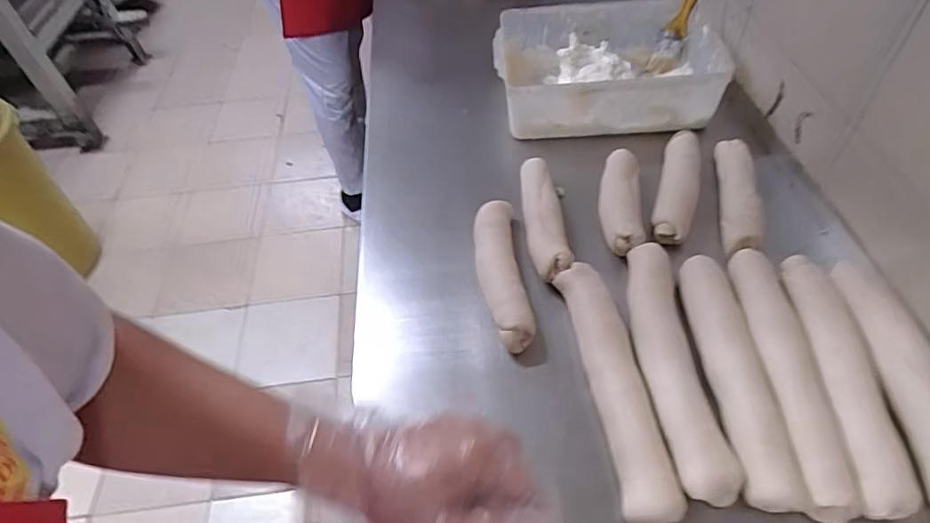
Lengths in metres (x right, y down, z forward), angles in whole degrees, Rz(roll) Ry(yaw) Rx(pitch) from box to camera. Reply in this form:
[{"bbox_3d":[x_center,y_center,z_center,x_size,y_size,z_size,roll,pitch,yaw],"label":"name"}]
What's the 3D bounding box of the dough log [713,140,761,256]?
[{"bbox_3d":[0.370,-0.091,0.742,0.048,0.043,0.231,10,52,10],"label":"dough log"}]

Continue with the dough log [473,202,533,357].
[{"bbox_3d":[0.042,0.010,0.670,0.053,0.038,0.214,-5,51,-2],"label":"dough log"}]

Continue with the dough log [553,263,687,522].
[{"bbox_3d":[0.151,0.118,0.564,0.051,0.036,0.282,-7,51,-3],"label":"dough log"}]

